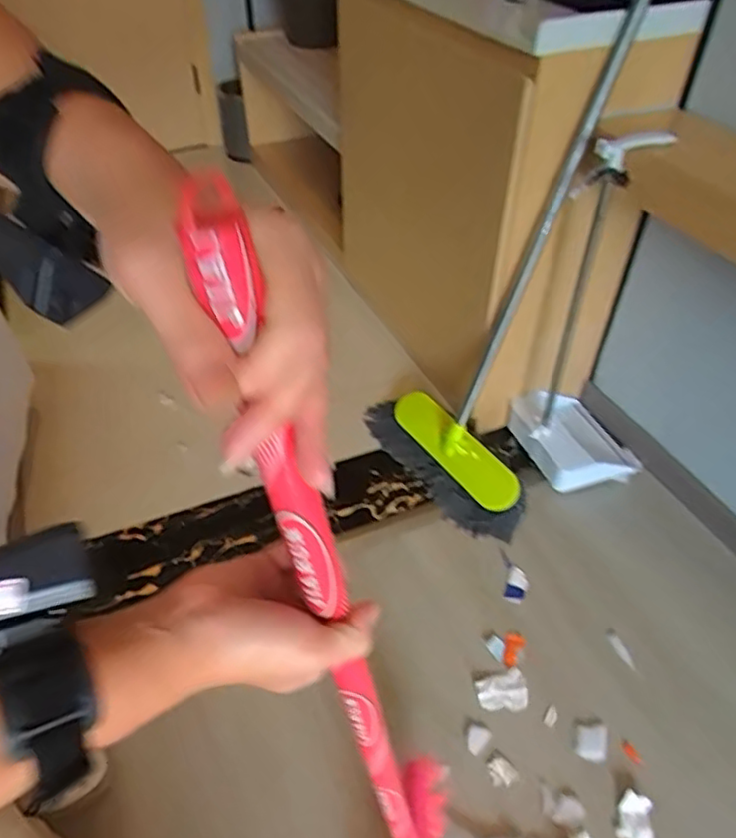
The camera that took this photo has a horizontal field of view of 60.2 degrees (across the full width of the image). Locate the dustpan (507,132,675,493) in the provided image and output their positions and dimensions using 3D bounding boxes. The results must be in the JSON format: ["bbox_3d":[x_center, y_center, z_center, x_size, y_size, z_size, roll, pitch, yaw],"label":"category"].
[{"bbox_3d":[0.456,-0.181,1.234,0.230,0.709,0.259,-17,47,-16],"label":"dustpan"}]

